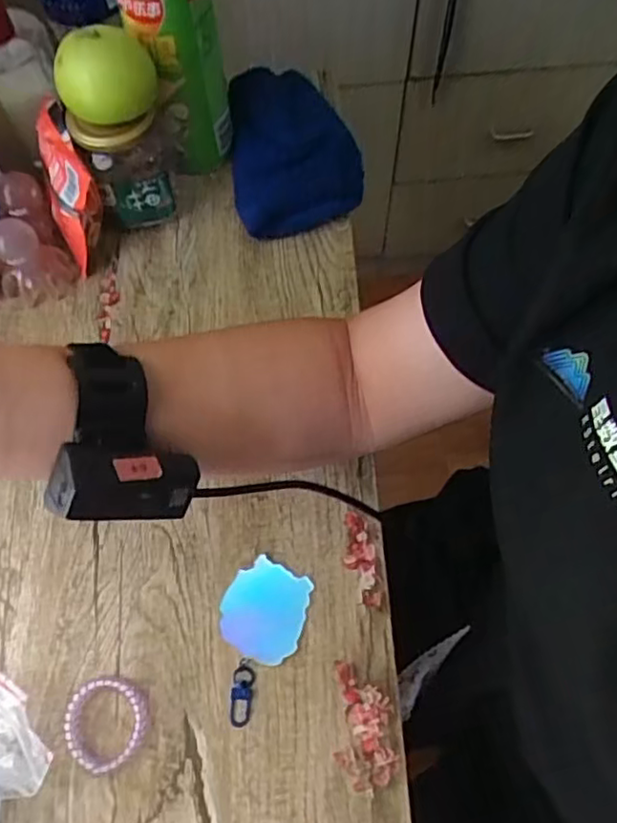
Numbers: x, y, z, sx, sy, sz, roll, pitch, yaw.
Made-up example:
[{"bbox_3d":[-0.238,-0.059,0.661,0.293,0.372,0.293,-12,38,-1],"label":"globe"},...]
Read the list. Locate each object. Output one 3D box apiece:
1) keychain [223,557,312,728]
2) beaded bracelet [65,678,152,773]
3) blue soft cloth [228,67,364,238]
[{"bbox_3d":[-0.034,0.144,0.415,0.053,0.004,0.096,16,67,8],"label":"keychain"},{"bbox_3d":[-0.123,0.190,0.395,0.051,0.008,0.051,0,66,1],"label":"beaded bracelet"},{"bbox_3d":[-0.010,-0.227,0.552,0.104,0.061,0.155,-4,66,-1],"label":"blue soft cloth"}]

